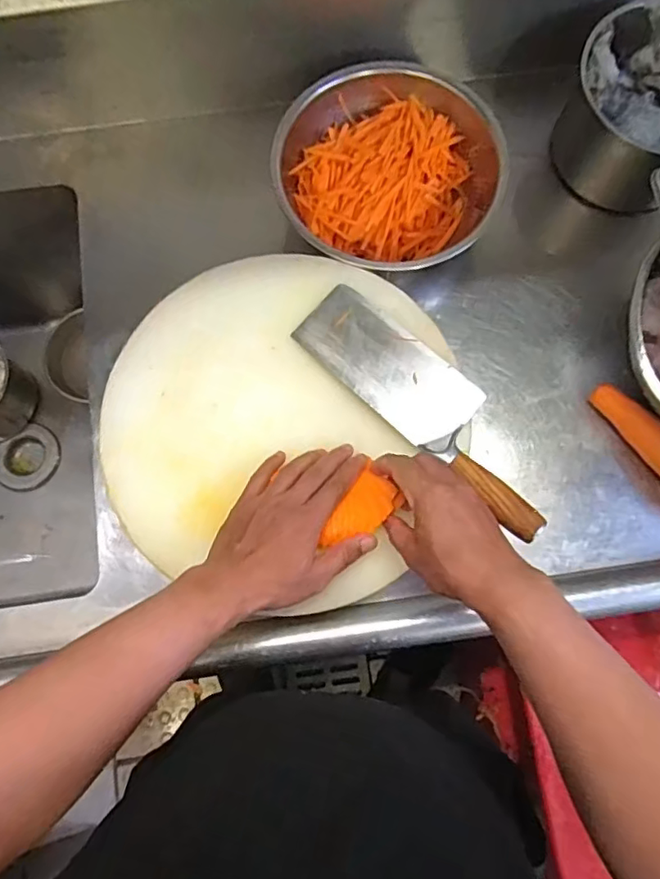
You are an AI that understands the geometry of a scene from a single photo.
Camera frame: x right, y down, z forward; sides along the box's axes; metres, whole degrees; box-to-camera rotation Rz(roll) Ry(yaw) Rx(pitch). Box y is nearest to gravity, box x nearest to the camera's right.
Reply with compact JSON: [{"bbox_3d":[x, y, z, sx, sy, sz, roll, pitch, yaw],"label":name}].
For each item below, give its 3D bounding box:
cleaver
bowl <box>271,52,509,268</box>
[{"bbox_3d":[0.095,-0.037,0.560,0.295,0.037,0.081,44,81,9],"label":"cleaver"},{"bbox_3d":[0.065,-0.302,0.658,0.240,0.073,0.225,-9,77,-2],"label":"bowl"}]

